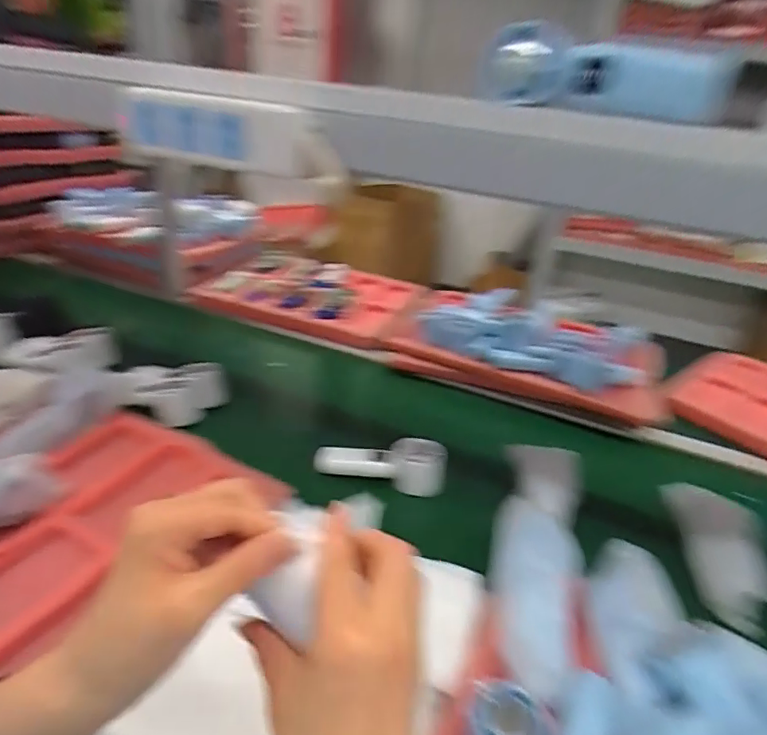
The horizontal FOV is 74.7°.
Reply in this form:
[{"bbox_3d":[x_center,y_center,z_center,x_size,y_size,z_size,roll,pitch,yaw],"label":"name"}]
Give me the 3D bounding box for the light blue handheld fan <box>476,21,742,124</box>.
[{"bbox_3d":[0.161,-0.214,0.368,0.165,0.047,0.061,2,30,-6],"label":"light blue handheld fan"}]

